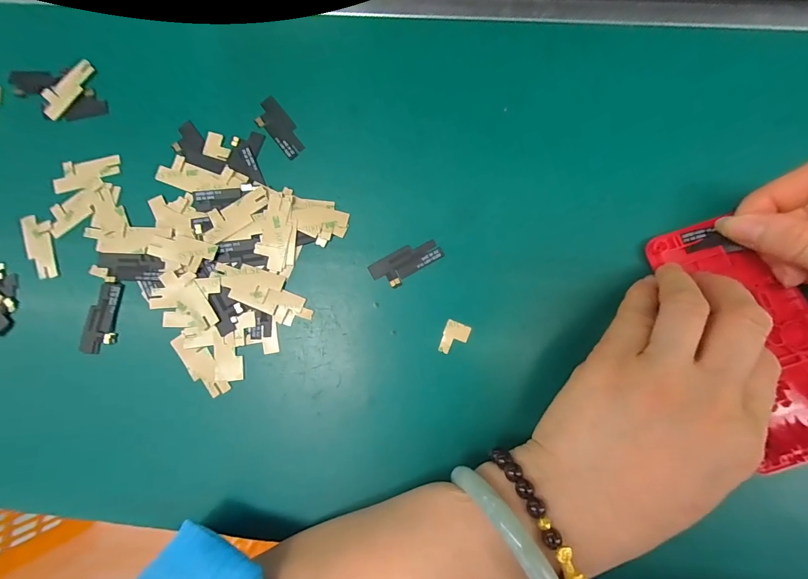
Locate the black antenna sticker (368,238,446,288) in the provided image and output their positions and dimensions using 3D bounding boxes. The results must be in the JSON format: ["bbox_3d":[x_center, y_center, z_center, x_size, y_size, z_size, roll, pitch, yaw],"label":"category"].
[{"bbox_3d":[0.001,-0.015,0.206,0.040,0.004,0.017,-29,81,-2],"label":"black antenna sticker"}]

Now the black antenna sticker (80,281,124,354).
[{"bbox_3d":[-0.172,0.016,0.210,0.018,0.007,0.039,3,82,3],"label":"black antenna sticker"}]

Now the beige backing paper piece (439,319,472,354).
[{"bbox_3d":[0.028,0.027,0.199,0.013,0.004,0.018,22,83,6],"label":"beige backing paper piece"}]

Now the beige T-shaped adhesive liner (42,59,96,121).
[{"bbox_3d":[-0.207,-0.124,0.226,0.018,0.004,0.041,37,85,7],"label":"beige T-shaped adhesive liner"}]

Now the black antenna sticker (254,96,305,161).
[{"bbox_3d":[-0.074,-0.097,0.219,0.017,0.004,0.039,-40,82,-3],"label":"black antenna sticker"}]

